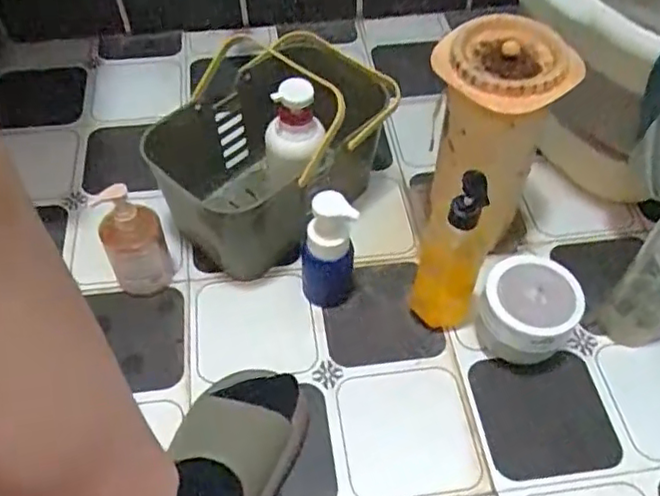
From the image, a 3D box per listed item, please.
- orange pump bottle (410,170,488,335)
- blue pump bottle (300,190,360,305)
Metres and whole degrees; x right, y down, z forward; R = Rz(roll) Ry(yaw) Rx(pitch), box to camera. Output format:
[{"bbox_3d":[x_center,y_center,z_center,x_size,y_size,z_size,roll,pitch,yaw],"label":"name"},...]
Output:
[{"bbox_3d":[0.128,0.012,0.672,0.056,0.216,0.068,-27,57,-20],"label":"orange pump bottle"},{"bbox_3d":[-0.001,0.004,0.703,0.061,0.158,0.049,0,52,-1],"label":"blue pump bottle"}]

